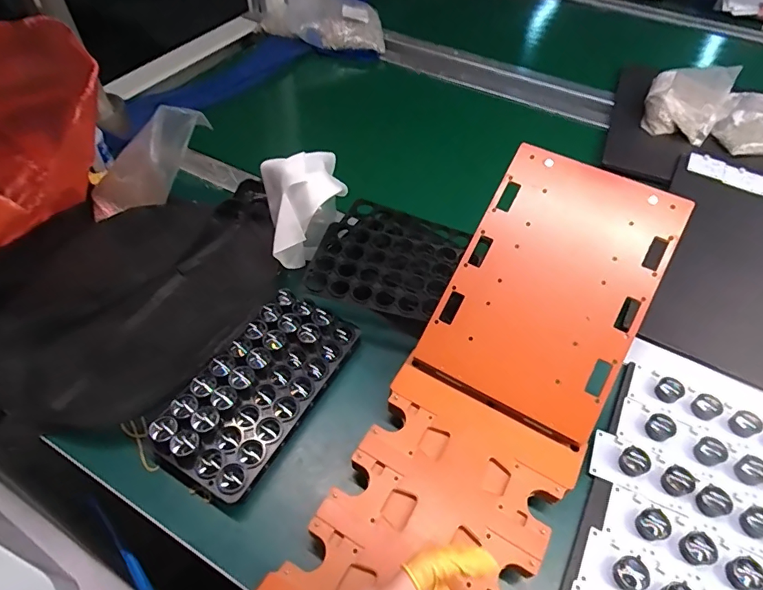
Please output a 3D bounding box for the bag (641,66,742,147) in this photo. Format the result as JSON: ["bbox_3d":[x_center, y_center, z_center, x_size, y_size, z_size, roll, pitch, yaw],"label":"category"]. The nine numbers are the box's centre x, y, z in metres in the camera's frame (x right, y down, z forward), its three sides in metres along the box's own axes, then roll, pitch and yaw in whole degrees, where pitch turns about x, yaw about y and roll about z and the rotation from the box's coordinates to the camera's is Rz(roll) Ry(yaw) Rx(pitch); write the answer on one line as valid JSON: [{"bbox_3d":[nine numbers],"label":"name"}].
[{"bbox_3d":[0.497,-0.316,0.749,0.110,0.064,0.162,26,57,17],"label":"bag"}]

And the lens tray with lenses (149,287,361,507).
[{"bbox_3d":[-0.111,0.084,0.431,0.101,0.036,0.199,27,57,18],"label":"lens tray with lenses"}]

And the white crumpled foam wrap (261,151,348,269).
[{"bbox_3d":[-0.081,-0.091,0.504,0.086,0.104,0.088,-9,54,-9],"label":"white crumpled foam wrap"}]

